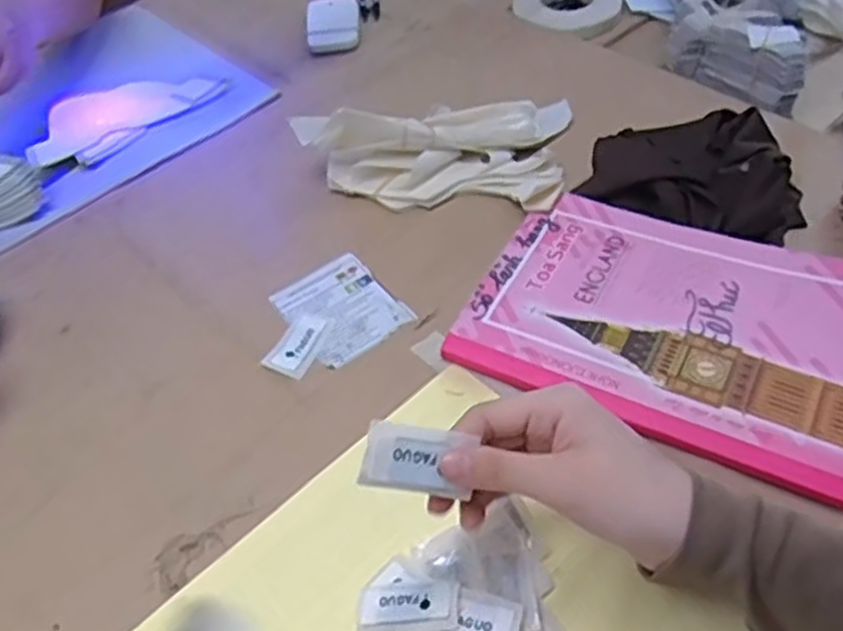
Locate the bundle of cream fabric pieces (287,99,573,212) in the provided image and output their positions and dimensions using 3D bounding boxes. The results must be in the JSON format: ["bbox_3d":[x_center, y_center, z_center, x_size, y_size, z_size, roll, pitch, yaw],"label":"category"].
[{"bbox_3d":[0.016,-0.154,0.638,0.214,0.057,0.145,10,51,14],"label":"bundle of cream fabric pieces"}]

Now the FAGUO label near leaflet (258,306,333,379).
[{"bbox_3d":[-0.082,0.018,0.521,0.030,0.004,0.055,17,53,20],"label":"FAGUO label near leaflet"}]

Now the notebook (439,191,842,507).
[{"bbox_3d":[0.164,0.000,0.502,0.247,0.016,0.174,20,58,23],"label":"notebook"}]

